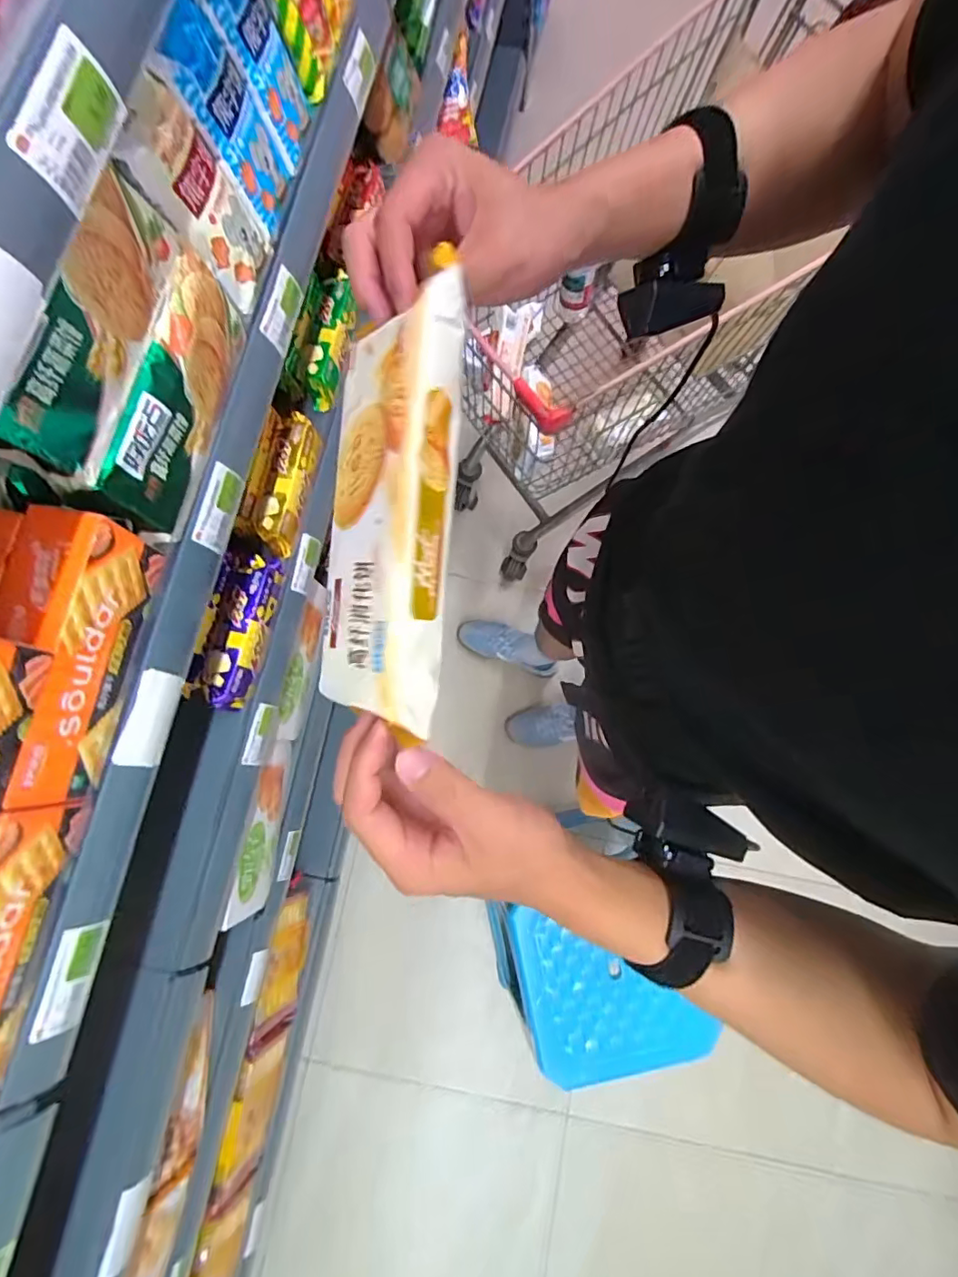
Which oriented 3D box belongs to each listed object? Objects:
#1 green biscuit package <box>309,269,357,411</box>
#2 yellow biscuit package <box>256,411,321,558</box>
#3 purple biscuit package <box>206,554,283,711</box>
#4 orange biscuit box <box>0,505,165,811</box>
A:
[{"bbox_3d":[-0.202,-0.416,0.747,0.041,0.048,0.184,11,91,1],"label":"green biscuit package"},{"bbox_3d":[-0.251,-0.206,0.711,0.043,0.048,0.180,13,79,1],"label":"yellow biscuit package"},{"bbox_3d":[-0.295,-0.011,0.676,0.053,0.043,0.196,9,79,0],"label":"purple biscuit package"},{"bbox_3d":[-0.322,0.014,0.413,0.068,0.084,0.206,8,79,0],"label":"orange biscuit box"}]

